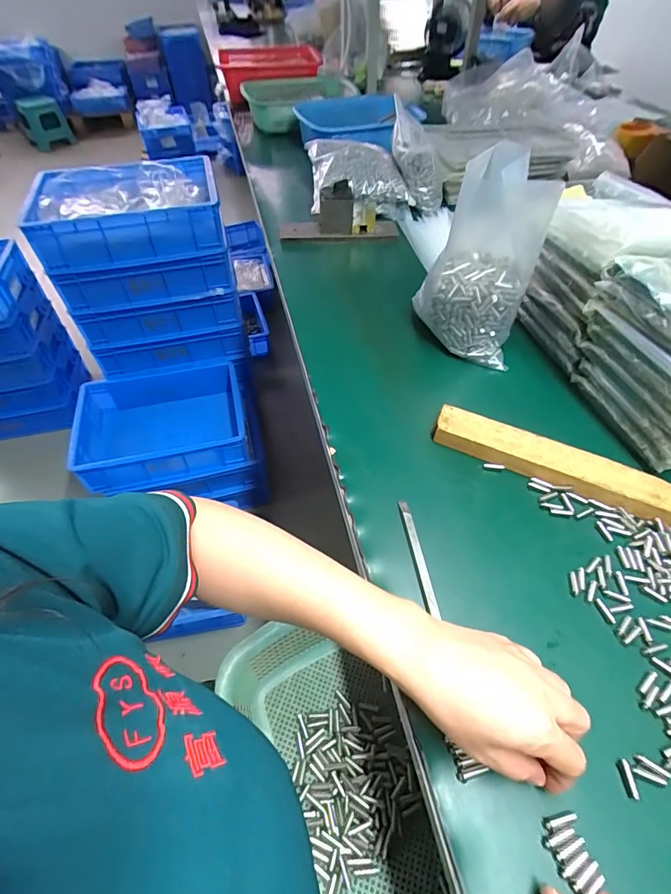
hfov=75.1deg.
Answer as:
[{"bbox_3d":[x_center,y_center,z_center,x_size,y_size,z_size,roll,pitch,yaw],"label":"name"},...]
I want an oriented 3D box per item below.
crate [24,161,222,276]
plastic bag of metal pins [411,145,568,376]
[{"bbox_3d":[-0.492,-0.571,1.057,0.408,0.132,0.295,-11,52,-7],"label":"crate"},{"bbox_3d":[0.178,-0.224,0.529,0.128,0.202,0.109,10,50,10],"label":"plastic bag of metal pins"}]

